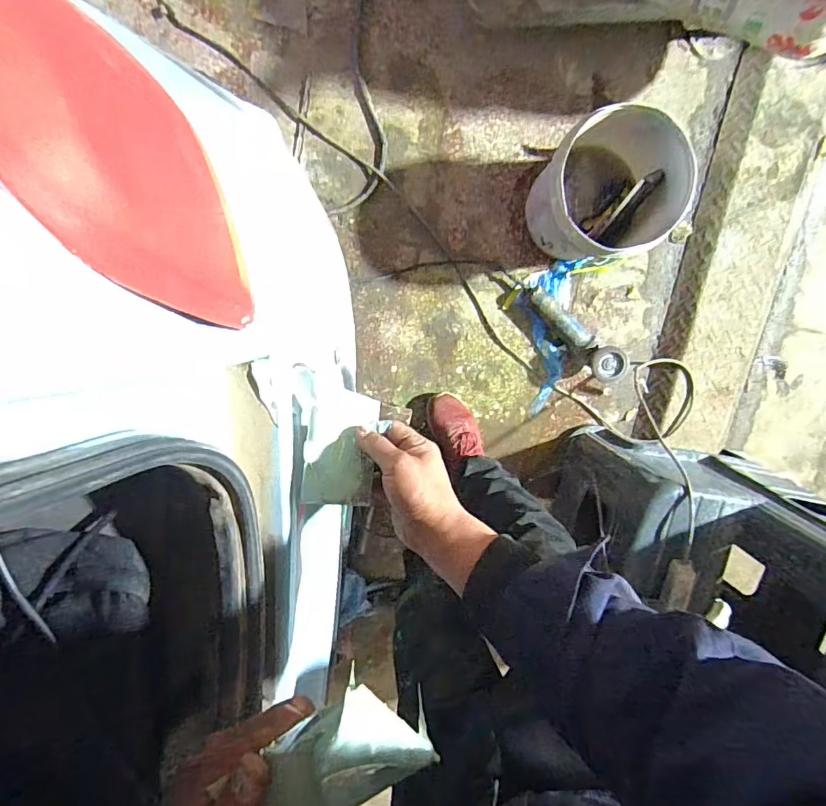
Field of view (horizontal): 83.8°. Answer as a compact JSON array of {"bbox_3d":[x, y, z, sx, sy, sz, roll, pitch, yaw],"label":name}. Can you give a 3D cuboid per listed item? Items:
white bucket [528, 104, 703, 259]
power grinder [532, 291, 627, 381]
[{"bbox_3d":[0.385,-0.432,0.939,0.248,0.214,0.245,0,100,0],"label":"white bucket"},{"bbox_3d":[0.384,-0.153,1.092,0.284,0.078,0.083,35,97,-10],"label":"power grinder"}]

